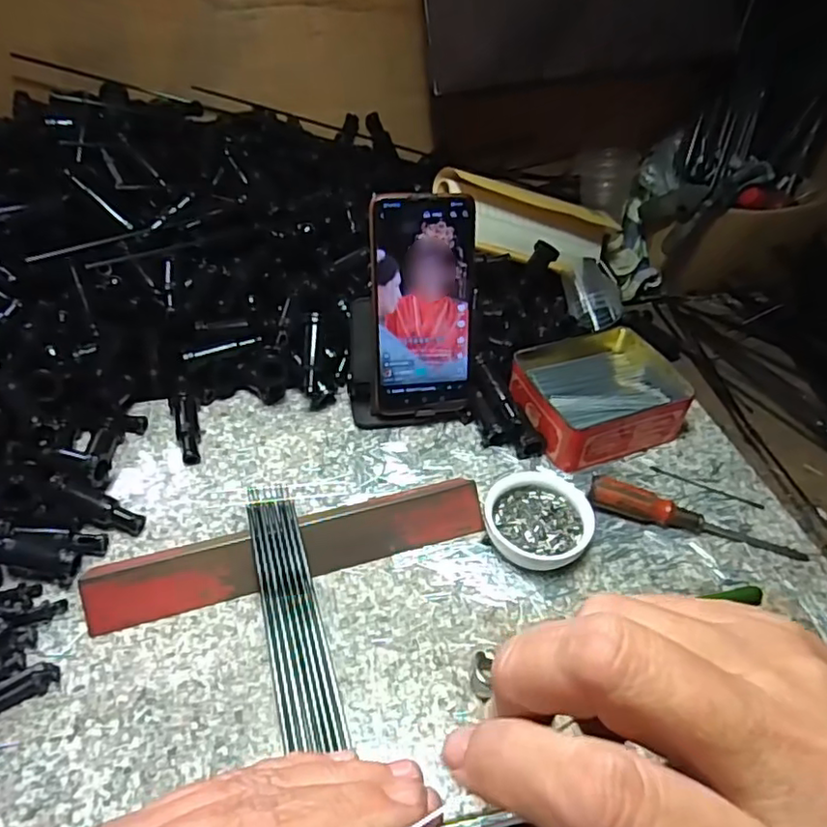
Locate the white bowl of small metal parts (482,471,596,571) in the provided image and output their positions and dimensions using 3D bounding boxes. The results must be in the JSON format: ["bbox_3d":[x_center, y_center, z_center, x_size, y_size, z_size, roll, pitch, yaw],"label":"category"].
[{"bbox_3d":[0.086,0.076,0.438,0.072,0.025,0.071,1,44,-1],"label":"white bowl of small metal parts"}]

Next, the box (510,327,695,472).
[{"bbox_3d":[0.150,-0.014,0.525,0.128,0.050,0.110,-15,47,-17],"label":"box"}]

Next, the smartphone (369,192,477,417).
[{"bbox_3d":[0.013,-0.079,0.480,0.089,0.166,0.009,-4,21,-9],"label":"smartphone"}]

